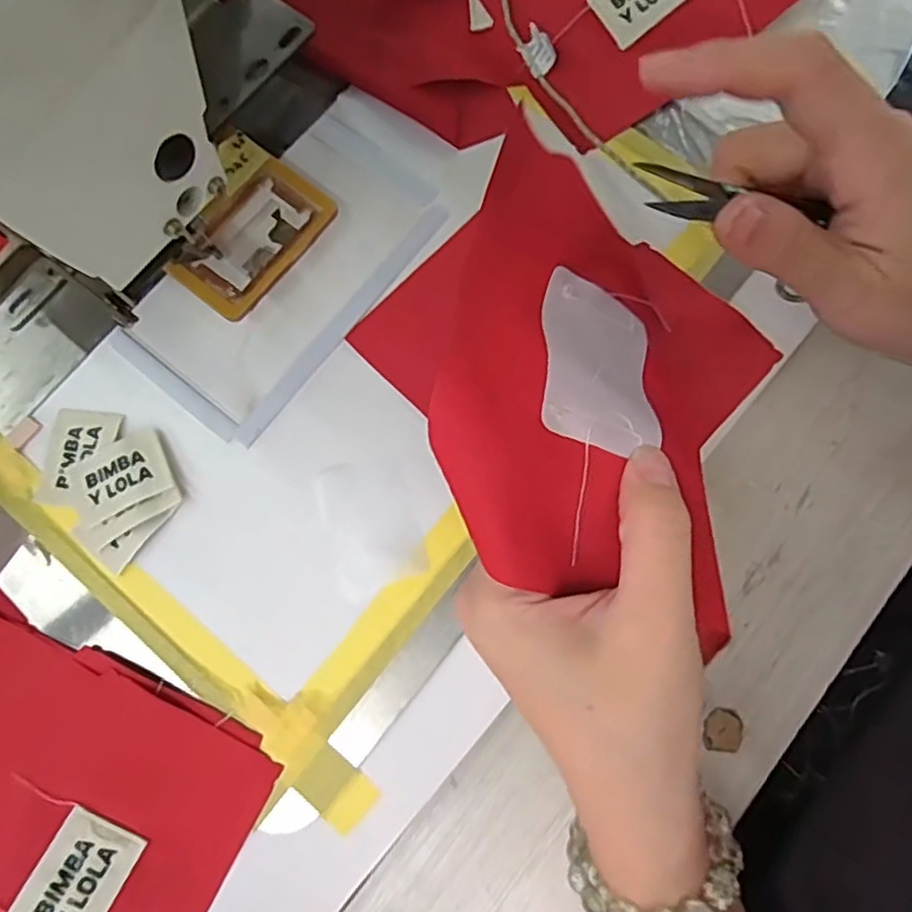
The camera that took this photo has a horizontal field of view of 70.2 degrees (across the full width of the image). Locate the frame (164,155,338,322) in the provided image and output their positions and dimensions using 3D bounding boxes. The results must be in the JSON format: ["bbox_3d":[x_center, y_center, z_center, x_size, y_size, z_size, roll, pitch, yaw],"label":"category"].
[{"bbox_3d":[-0.104,-0.111,0.326,0.056,0.012,0.080,38,83,10],"label":"frame"}]

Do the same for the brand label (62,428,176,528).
[{"bbox_3d":[-0.166,0.010,0.319,0.049,0.004,0.035,-27,71,-2],"label":"brand label"}]

